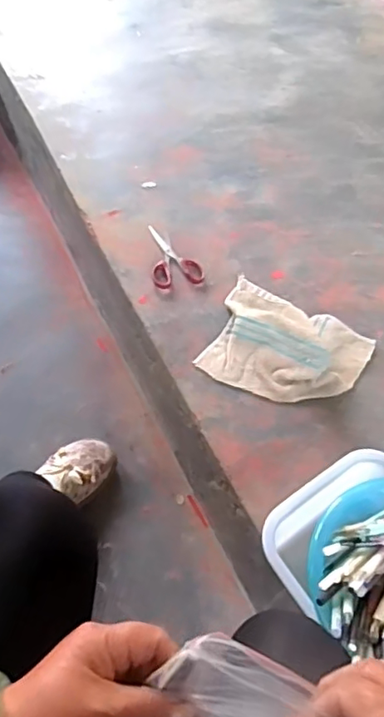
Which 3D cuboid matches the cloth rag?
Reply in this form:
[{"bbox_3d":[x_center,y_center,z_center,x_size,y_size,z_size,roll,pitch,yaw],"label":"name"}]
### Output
[{"bbox_3d":[0.147,-0.020,0.864,0.240,0.062,0.195,25,55,9],"label":"cloth rag"}]

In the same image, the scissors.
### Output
[{"bbox_3d":[-0.026,-0.173,0.954,0.085,0.016,0.144,0,54,-9],"label":"scissors"}]

